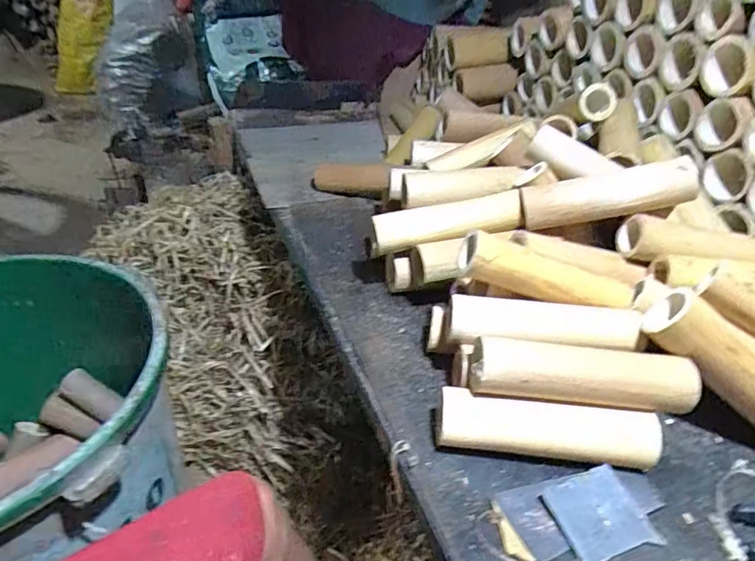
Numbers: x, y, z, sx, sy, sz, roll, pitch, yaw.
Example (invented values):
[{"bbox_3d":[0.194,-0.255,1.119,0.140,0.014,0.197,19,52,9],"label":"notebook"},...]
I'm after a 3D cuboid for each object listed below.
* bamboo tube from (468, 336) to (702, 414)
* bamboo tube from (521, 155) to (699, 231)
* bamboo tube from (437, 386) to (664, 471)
[{"bbox_3d":[0.173,0.076,0.444,0.185,0.044,0.043,3,38,3],"label":"bamboo tube"},{"bbox_3d":[0.256,-0.096,0.584,0.177,0.048,0.040,-9,36,13],"label":"bamboo tube"},{"bbox_3d":[0.144,0.128,0.444,0.181,0.043,0.035,4,38,5],"label":"bamboo tube"}]

